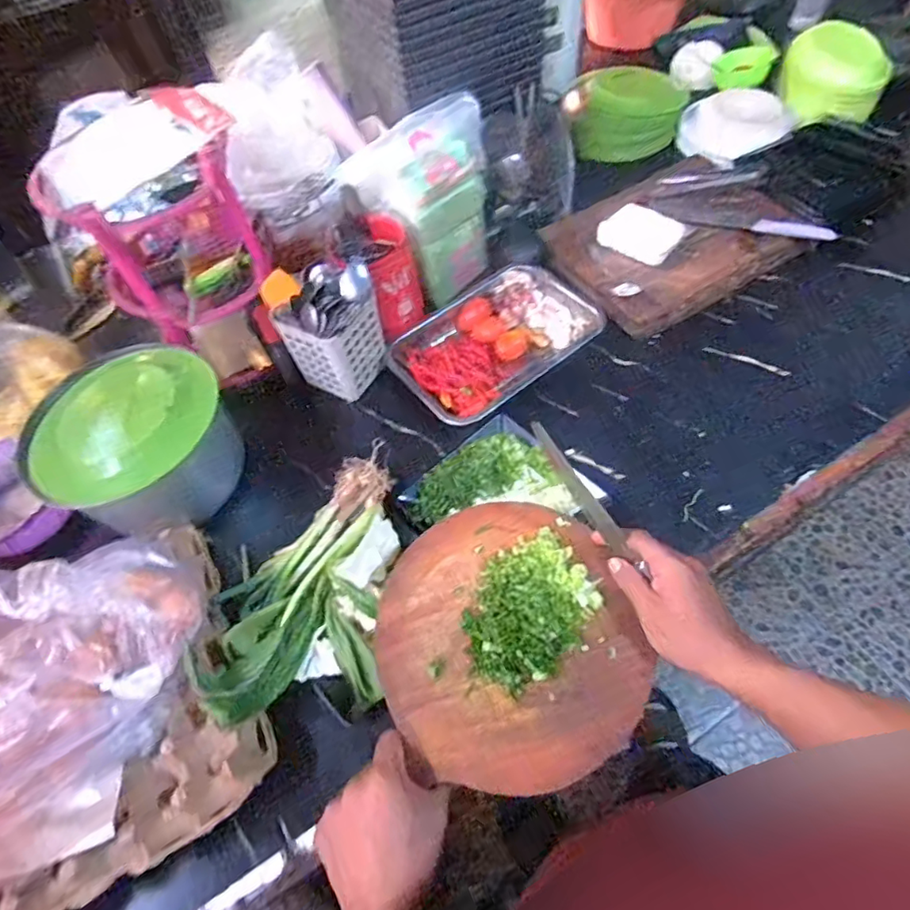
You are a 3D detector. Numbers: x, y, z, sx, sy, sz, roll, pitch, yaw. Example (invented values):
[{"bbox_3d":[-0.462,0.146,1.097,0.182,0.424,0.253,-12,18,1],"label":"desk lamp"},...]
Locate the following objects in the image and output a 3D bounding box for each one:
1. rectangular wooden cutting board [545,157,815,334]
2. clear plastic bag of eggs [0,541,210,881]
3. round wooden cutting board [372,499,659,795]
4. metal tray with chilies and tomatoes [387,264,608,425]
[{"bbox_3d":[0.363,-0.357,0.885,0.373,0.032,0.271,-27,60,-12],"label":"rectangular wooden cutting board"},{"bbox_3d":[-0.356,0.216,0.501,0.223,0.141,0.243,-20,59,-8],"label":"clear plastic bag of eggs"},{"bbox_3d":[0.046,0.166,0.515,0.231,0.034,0.247,0,63,1],"label":"round wooden cutting board"},{"bbox_3d":[0.054,-0.173,0.825,0.294,0.045,0.210,-37,62,-17],"label":"metal tray with chilies and tomatoes"}]

